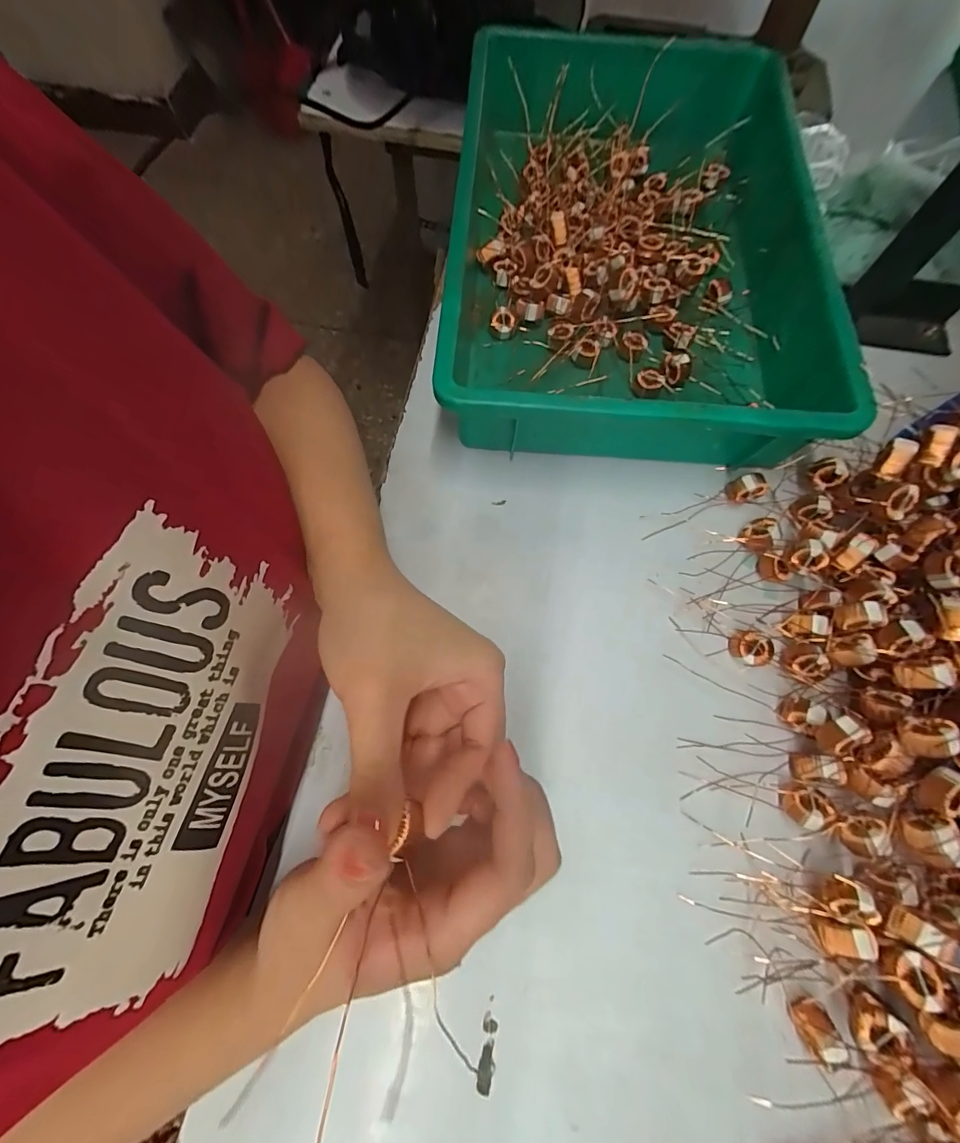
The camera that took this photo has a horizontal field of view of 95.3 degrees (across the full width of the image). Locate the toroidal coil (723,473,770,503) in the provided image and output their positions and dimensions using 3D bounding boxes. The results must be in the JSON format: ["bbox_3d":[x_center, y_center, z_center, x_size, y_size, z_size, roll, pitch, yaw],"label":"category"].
[{"bbox_3d":[0.205,-0.065,0.335,0.026,0.016,0.017,-10,72,-3],"label":"toroidal coil"}]

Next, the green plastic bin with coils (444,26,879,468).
[{"bbox_3d":[0.123,-0.298,0.383,0.280,0.077,0.444,2,72,1],"label":"green plastic bin with coils"}]

